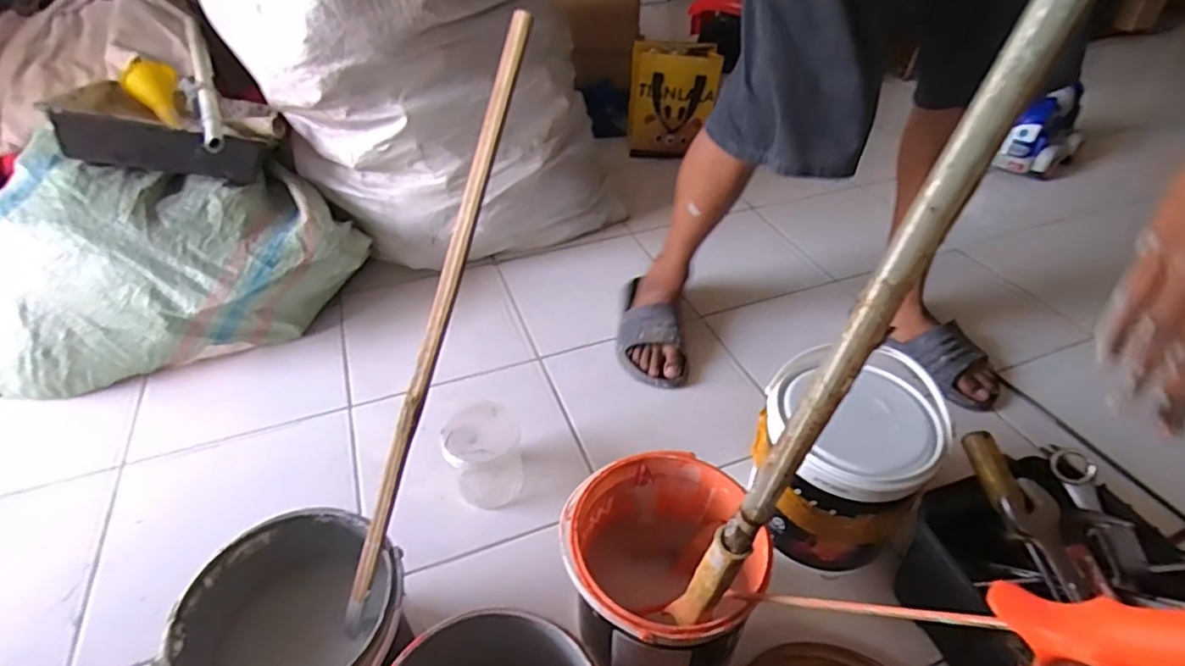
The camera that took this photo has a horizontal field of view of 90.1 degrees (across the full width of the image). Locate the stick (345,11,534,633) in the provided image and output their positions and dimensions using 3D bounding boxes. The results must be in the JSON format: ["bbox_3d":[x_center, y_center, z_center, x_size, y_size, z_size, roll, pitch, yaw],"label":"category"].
[{"bbox_3d":[-0.136,0.005,0.509,0.020,0.542,0.013,21,7,22],"label":"stick"}]

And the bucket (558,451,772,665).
[{"bbox_3d":[0.061,0.251,0.603,0.170,0.168,0.181,-5,42,-6],"label":"bucket"}]

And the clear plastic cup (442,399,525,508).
[{"bbox_3d":[-0.141,0.161,0.766,0.089,0.098,0.091,19,45,20],"label":"clear plastic cup"}]

